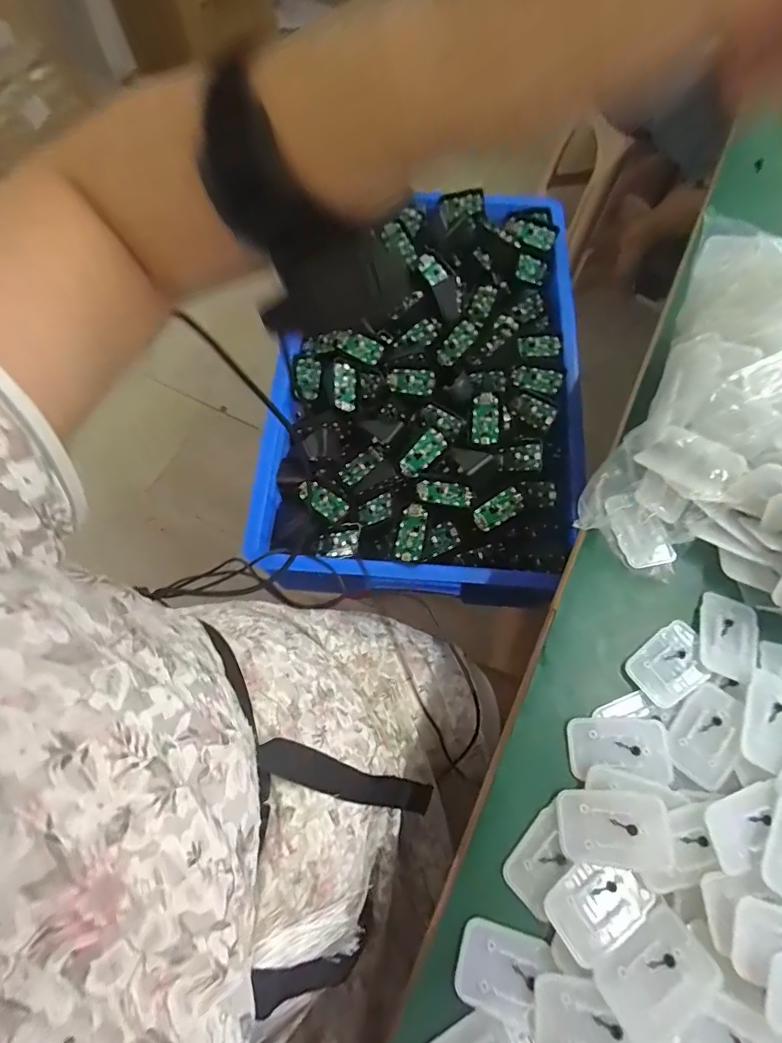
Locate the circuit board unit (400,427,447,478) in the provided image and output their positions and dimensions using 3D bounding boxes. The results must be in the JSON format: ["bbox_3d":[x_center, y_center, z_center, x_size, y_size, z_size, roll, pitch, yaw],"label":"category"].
[{"bbox_3d":[0.040,-0.081,0.576,0.034,0.004,0.064,39,96,-26],"label":"circuit board unit"}]

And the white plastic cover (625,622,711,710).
[{"bbox_3d":[0.225,0.115,0.382,0.065,0.011,0.046,-30,71,-14],"label":"white plastic cover"}]

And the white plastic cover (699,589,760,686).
[{"bbox_3d":[0.277,0.094,0.387,0.043,0.008,0.067,20,68,7],"label":"white plastic cover"}]

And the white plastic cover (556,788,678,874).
[{"bbox_3d":[0.155,0.213,0.328,0.072,0.008,0.046,-7,62,19],"label":"white plastic cover"}]

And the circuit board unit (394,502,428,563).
[{"bbox_3d":[0.024,0.014,0.550,0.032,0.012,0.066,13,86,3],"label":"circuit board unit"}]

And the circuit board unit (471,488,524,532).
[{"bbox_3d":[0.130,-0.014,0.573,0.063,0.007,0.035,-28,97,-4],"label":"circuit board unit"}]

